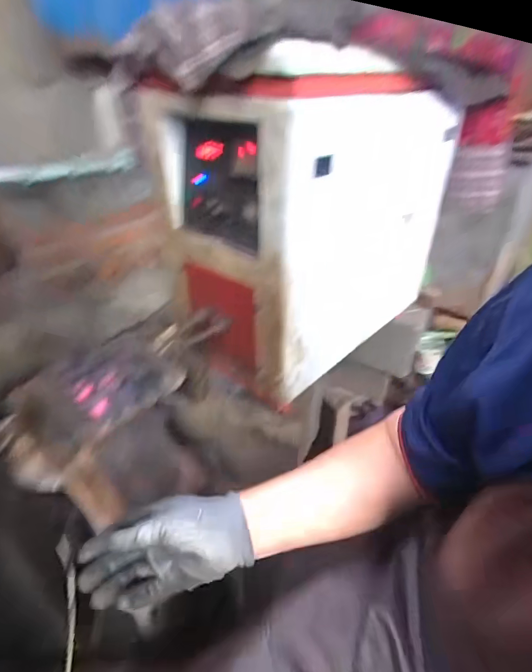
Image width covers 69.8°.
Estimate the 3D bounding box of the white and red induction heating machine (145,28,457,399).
[{"bbox_3d":[0.102,-0.246,0.780,0.287,0.519,0.581,28,43,33],"label":"white and red induction heating machine"}]

